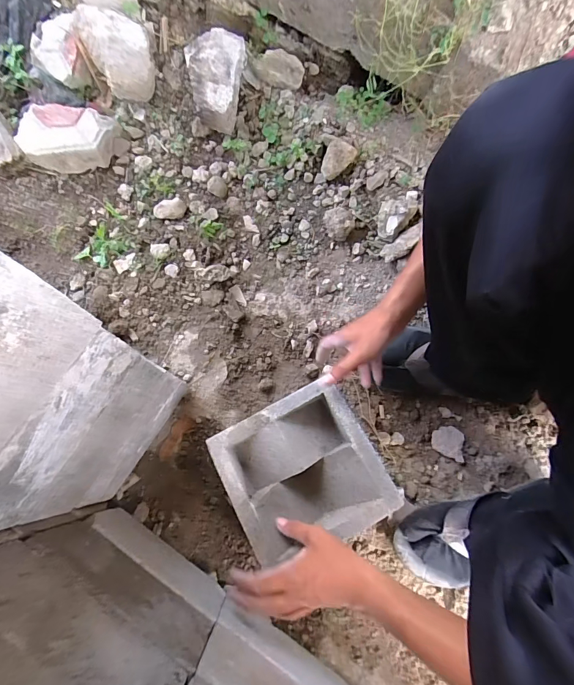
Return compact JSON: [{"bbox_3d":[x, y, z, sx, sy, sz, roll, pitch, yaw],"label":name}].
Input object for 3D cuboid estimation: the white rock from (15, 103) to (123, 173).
[{"bbox_3d":[-0.402,-0.378,0.677,0.160,0.063,0.095,-2,73,-1],"label":"white rock"}]

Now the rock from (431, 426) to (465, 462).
[{"bbox_3d":[0.265,0.160,0.590,0.055,0.011,0.047,27,75,8],"label":"rock"}]

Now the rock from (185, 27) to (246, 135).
[{"bbox_3d":[-0.126,-0.484,0.680,0.106,0.083,0.165,-5,73,-1],"label":"rock"}]

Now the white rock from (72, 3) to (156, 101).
[{"bbox_3d":[-0.312,-0.549,0.684,0.113,0.092,0.133,-25,74,-7],"label":"white rock"}]

